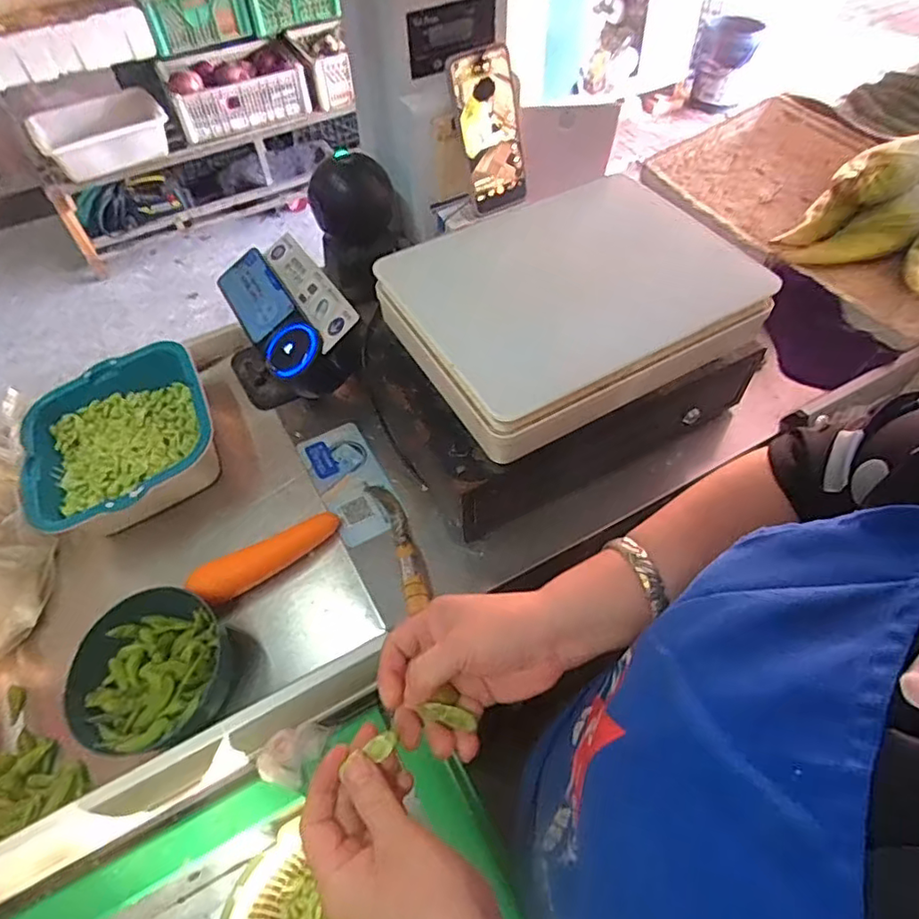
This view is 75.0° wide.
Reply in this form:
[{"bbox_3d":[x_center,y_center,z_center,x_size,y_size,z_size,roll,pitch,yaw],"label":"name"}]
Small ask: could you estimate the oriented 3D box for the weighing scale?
[{"bbox_3d":[0.108,-0.130,0.684,0.370,0.196,0.257,-26,58,-16],"label":"weighing scale"}]

